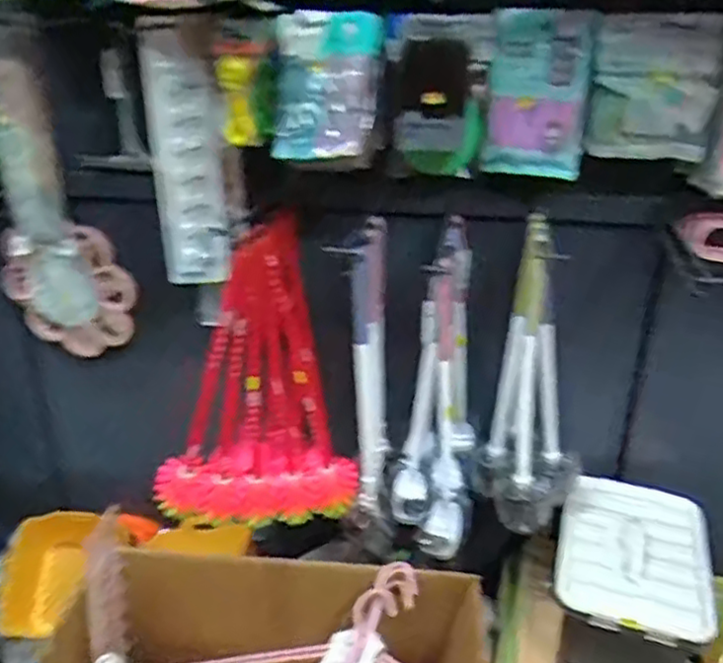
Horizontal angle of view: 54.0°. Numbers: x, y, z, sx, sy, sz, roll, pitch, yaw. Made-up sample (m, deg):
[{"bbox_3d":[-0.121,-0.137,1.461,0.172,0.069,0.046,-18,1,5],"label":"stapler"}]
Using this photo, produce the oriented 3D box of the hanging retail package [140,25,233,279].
[{"bbox_3d":[-0.268,-0.263,1.104,0.117,0.410,0.044,8,35,10],"label":"hanging retail package"}]

